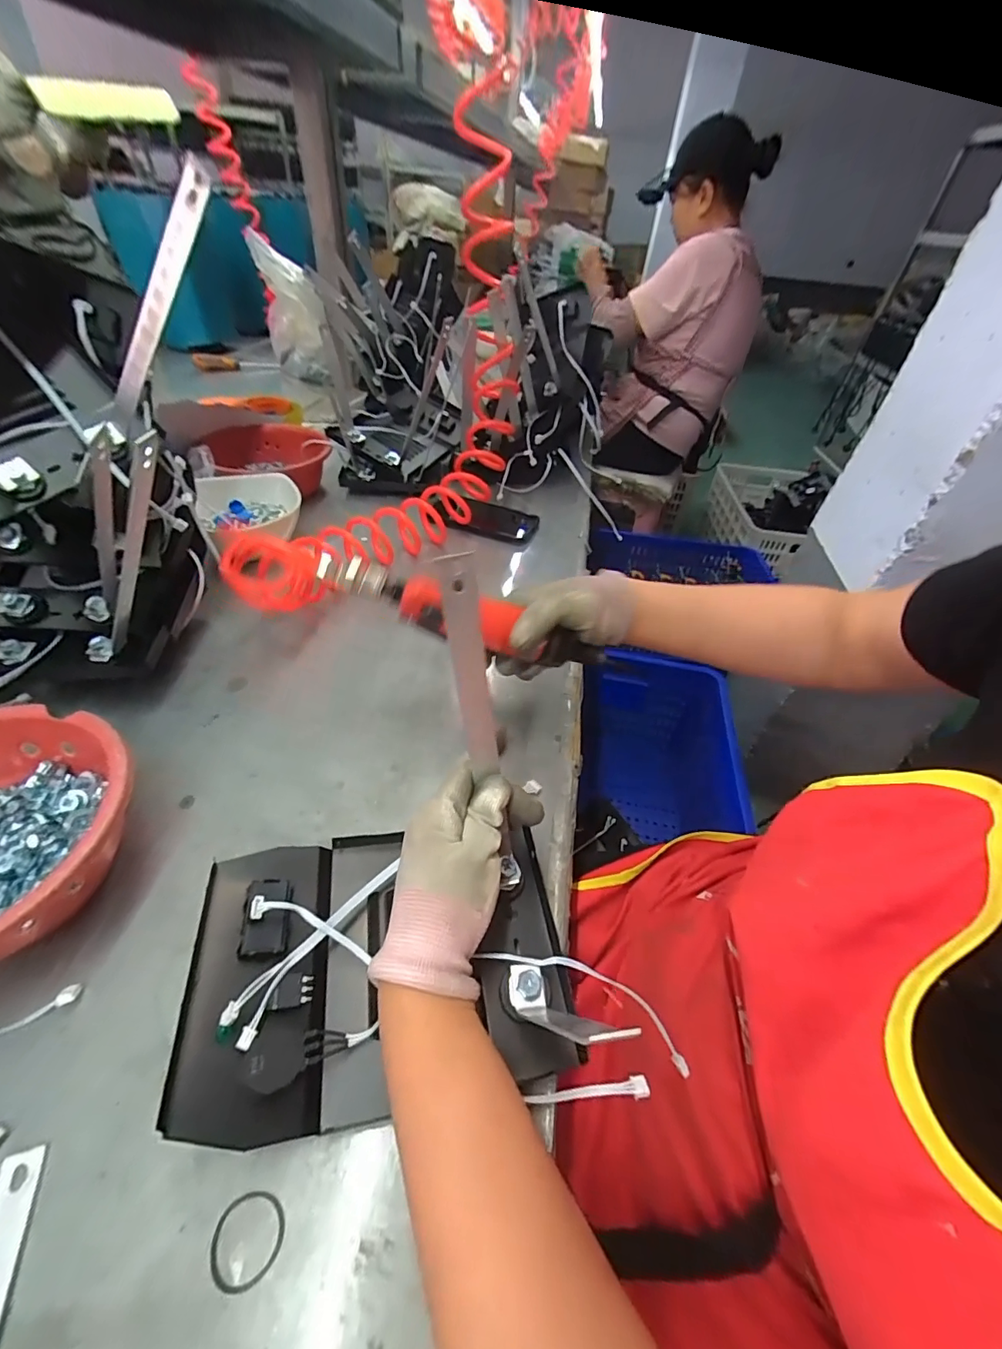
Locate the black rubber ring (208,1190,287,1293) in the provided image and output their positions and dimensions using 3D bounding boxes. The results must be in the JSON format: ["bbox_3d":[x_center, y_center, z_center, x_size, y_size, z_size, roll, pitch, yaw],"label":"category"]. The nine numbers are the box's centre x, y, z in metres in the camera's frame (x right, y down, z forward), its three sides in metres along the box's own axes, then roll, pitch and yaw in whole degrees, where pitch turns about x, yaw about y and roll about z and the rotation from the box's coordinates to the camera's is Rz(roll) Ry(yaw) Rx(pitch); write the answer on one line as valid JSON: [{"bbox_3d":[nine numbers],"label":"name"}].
[{"bbox_3d":[-0.118,0.262,0.224,0.032,0.004,0.031,3,45,-3],"label":"black rubber ring"}]

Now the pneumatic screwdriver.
[{"bbox_3d":[-0.016,-0.044,0.402,0.261,0.040,0.038,18,42,-19],"label":"pneumatic screwdriver"}]

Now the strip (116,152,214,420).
[{"bbox_3d":[-0.237,-0.252,0.334,0.016,0.196,0.010,40,41,-24],"label":"strip"}]

